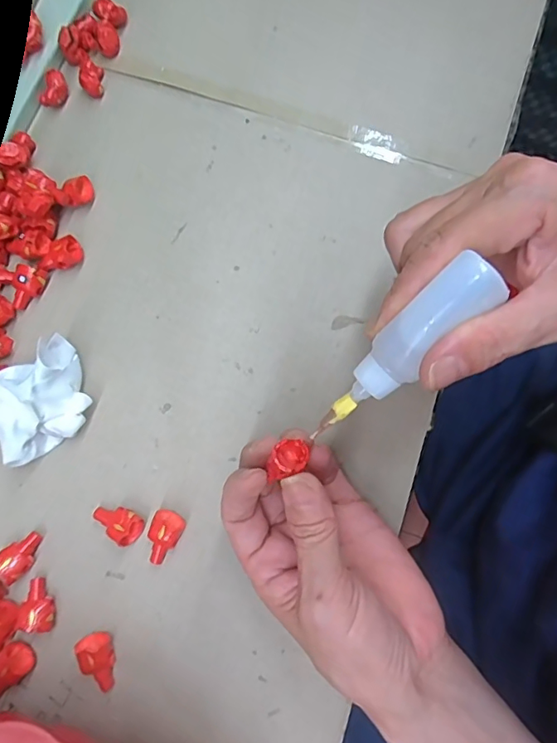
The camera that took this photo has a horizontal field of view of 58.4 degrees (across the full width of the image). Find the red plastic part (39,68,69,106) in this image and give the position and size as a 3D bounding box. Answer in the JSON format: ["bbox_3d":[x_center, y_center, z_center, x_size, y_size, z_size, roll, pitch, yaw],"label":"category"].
[{"bbox_3d":[-0.141,-0.177,0.311,0.014,0.012,0.020,24,80,5],"label":"red plastic part"}]

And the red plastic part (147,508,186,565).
[{"bbox_3d":[-0.061,0.086,0.260,0.017,0.013,0.026,24,80,5],"label":"red plastic part"}]

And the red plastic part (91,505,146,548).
[{"bbox_3d":[-0.084,0.078,0.262,0.027,0.015,0.017,31,81,6],"label":"red plastic part"}]

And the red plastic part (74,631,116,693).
[{"bbox_3d":[-0.089,0.145,0.249,0.015,0.014,0.027,-27,80,-5],"label":"red plastic part"}]

